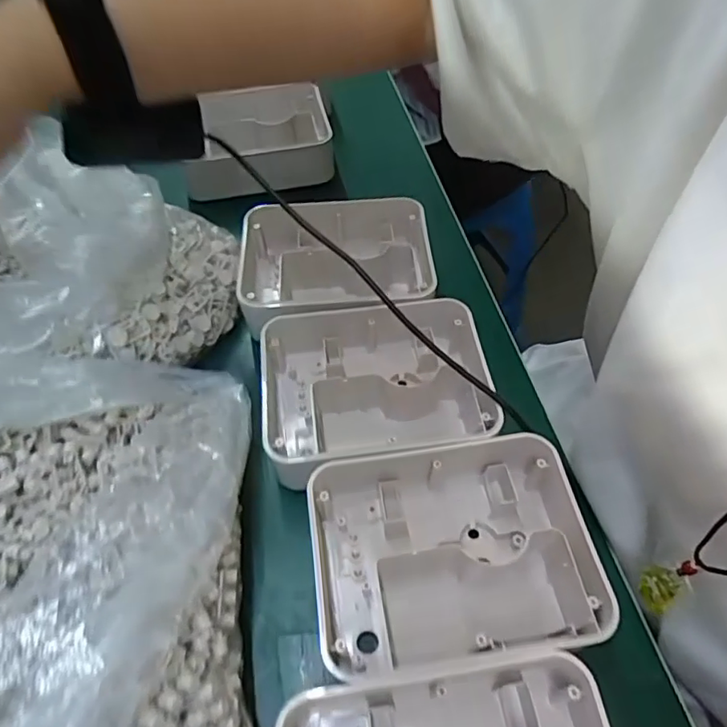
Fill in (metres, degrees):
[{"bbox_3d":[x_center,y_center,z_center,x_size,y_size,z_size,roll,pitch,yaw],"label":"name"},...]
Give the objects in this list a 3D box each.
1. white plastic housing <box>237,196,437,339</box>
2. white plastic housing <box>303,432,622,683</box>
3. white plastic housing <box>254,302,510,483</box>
[{"bbox_3d":[-0.021,-0.065,0.372,0.133,0.042,0.099,-5,54,-2],"label":"white plastic housing"},{"bbox_3d":[0.042,0.091,0.263,0.132,0.037,0.100,-7,54,-4],"label":"white plastic housing"},{"bbox_3d":[0.008,0.012,0.320,0.138,0.040,0.108,-9,54,-5],"label":"white plastic housing"}]

